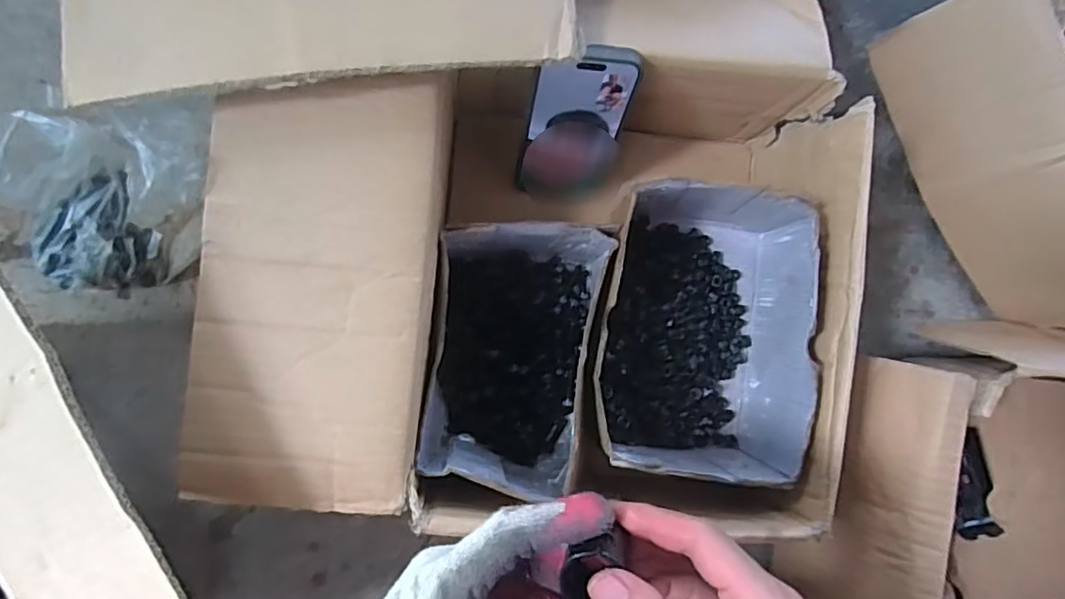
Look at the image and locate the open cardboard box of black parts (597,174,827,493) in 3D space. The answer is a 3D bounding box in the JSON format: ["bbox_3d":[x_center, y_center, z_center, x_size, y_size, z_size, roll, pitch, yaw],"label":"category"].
[{"bbox_3d":[0.129,0.019,0.476,0.158,0.101,0.216,9,88,-8],"label":"open cardboard box of black parts"}]

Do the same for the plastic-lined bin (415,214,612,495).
[{"bbox_3d":[-0.018,0.037,0.460,0.116,0.102,0.189,11,87,-8],"label":"plastic-lined bin"}]

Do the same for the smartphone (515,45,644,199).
[{"bbox_3d":[0.032,-0.126,0.453,0.073,0.149,0.008,0,62,-9],"label":"smartphone"}]

